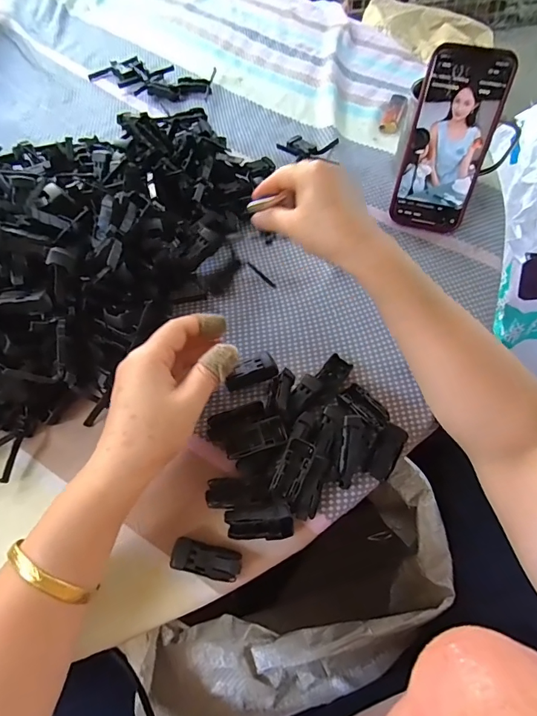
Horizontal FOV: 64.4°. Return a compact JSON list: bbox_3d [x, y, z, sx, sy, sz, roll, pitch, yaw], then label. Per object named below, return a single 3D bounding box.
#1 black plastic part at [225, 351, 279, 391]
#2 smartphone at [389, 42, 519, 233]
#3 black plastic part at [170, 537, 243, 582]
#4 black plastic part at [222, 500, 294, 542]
[{"bbox_3d":[-0.016,0.010,0.364,0.044,0.018,0.021,-17,62,-10],"label":"black plastic part"},{"bbox_3d":[0.176,-0.209,0.419,0.075,0.159,0.010,14,30,7],"label":"smartphone"},{"bbox_3d":[-0.042,0.136,0.287,0.047,0.010,0.019,13,61,7],"label":"black plastic part"},{"bbox_3d":[-0.006,0.113,0.294,0.045,0.020,0.024,-6,60,-4],"label":"black plastic part"}]

